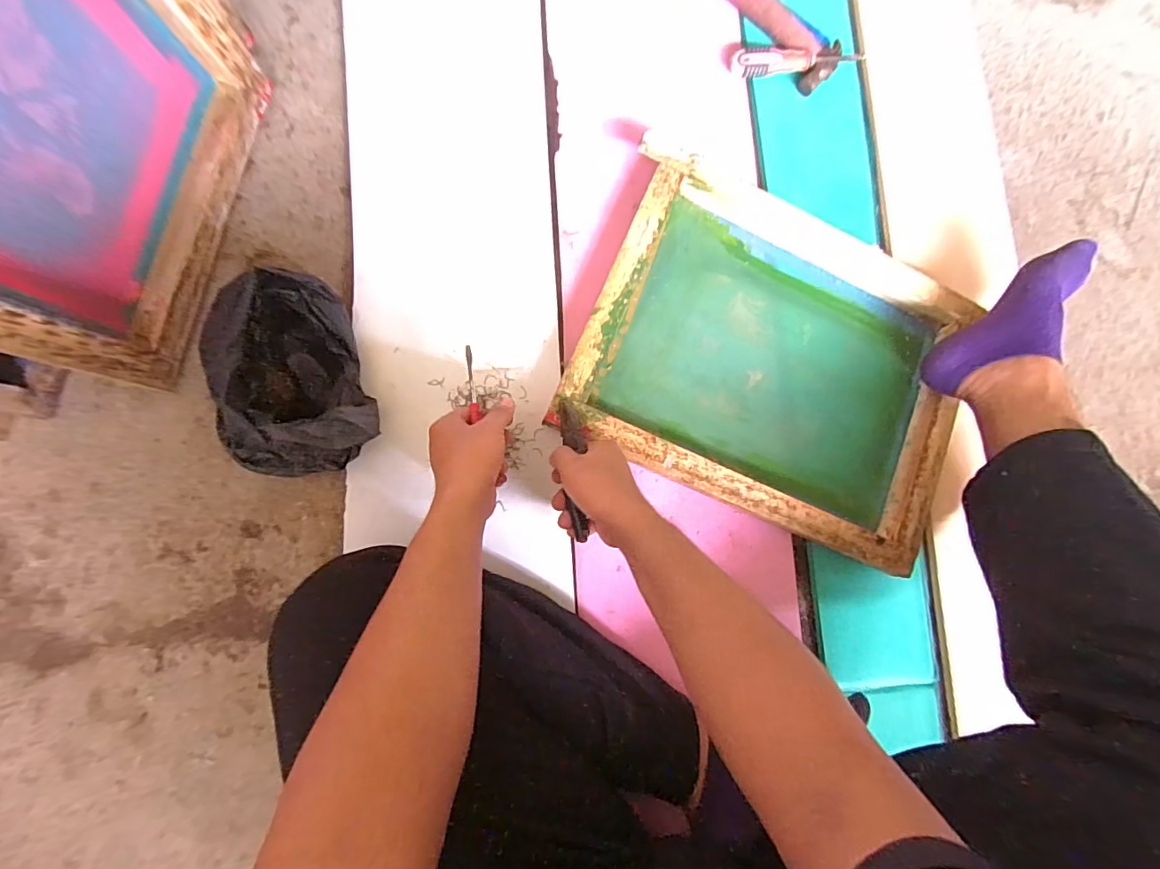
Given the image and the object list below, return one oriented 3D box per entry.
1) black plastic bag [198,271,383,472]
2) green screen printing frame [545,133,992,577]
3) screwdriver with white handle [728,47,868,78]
[{"bbox_3d":[-0.293,-0.056,0.499,0.133,0.096,0.197,-19,87,-9],"label":"black plastic bag"},{"bbox_3d":[0.237,-0.101,0.600,0.451,0.053,0.386,21,82,-5],"label":"green screen printing frame"},{"bbox_3d":[0.294,-0.497,0.662,0.185,0.030,0.032,-8,86,-8],"label":"screwdriver with white handle"}]

